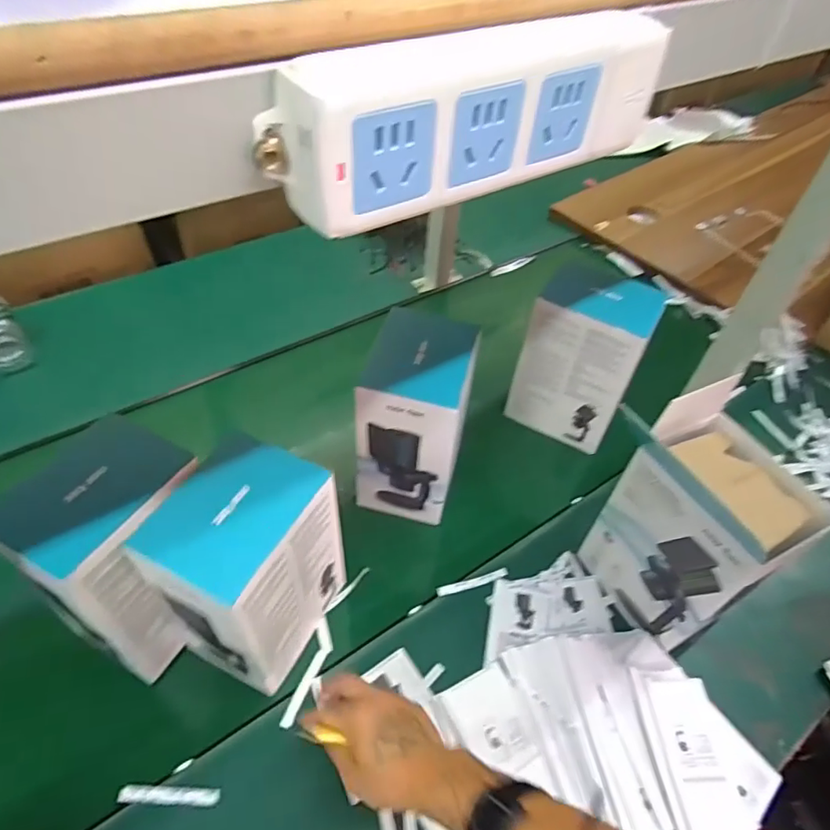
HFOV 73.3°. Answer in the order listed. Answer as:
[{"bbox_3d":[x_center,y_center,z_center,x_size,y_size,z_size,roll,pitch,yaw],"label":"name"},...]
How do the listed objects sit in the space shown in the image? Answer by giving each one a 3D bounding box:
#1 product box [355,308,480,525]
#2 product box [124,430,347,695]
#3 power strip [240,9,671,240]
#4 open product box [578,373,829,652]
[{"bbox_3d":[0.003,0.004,0.711,0.112,0.220,0.156,13,52,7],"label":"product box"},{"bbox_3d":[-0.163,0.153,0.567,0.116,0.216,0.154,23,53,15],"label":"product box"},{"bbox_3d":[0.028,-0.117,0.215,0.173,0.054,0.028,-24,56,-21],"label":"power strip"},{"bbox_3d":[0.308,0.115,0.599,0.131,0.316,0.154,-21,55,-19],"label":"open product box"}]

